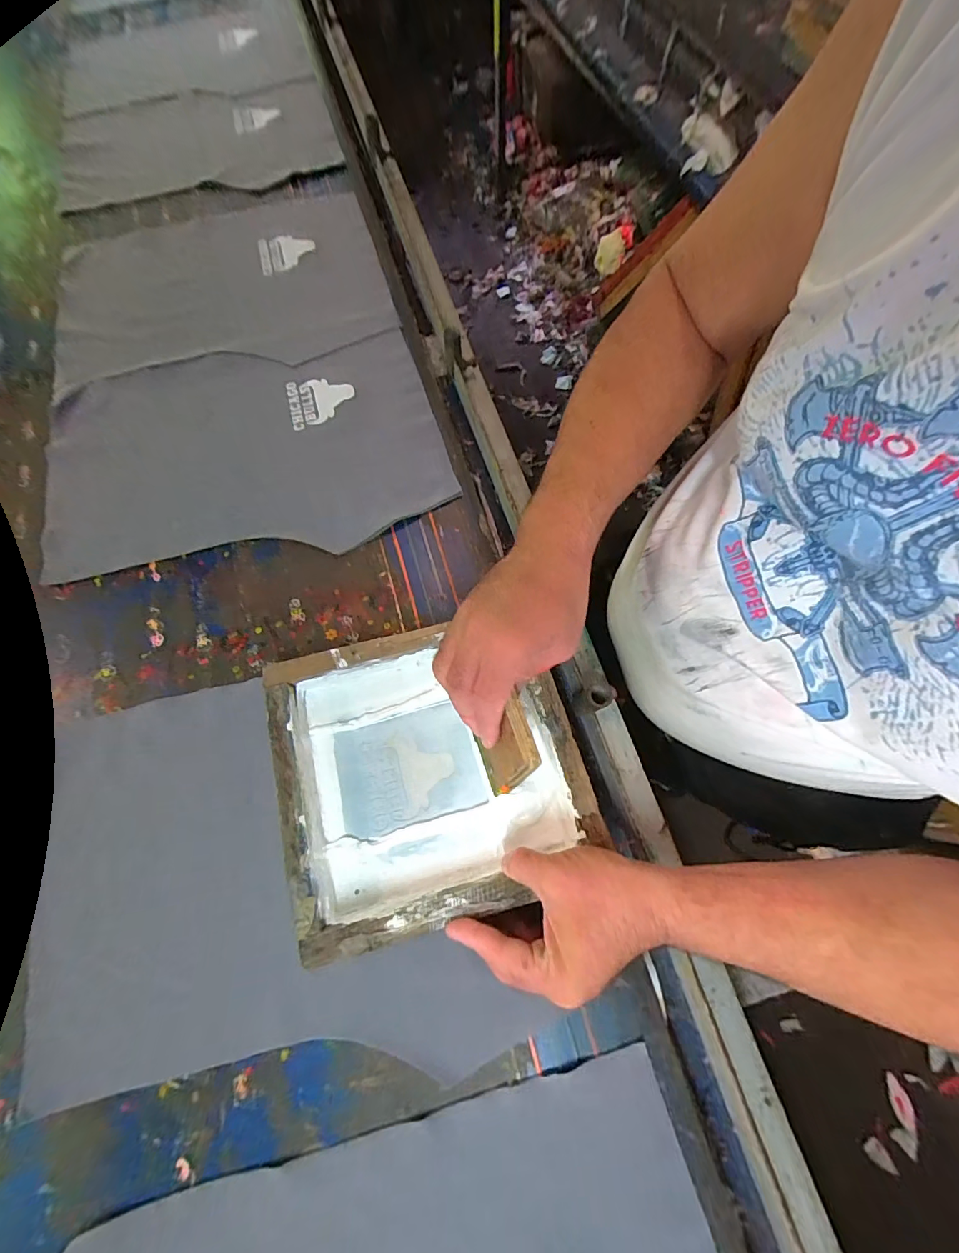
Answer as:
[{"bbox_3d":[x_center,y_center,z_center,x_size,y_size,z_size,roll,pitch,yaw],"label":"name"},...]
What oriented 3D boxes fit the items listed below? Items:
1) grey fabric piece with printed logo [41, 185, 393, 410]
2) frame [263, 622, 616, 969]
[{"bbox_3d":[-0.389,-0.514,0.683,0.472,0.019,0.375,-18,70,-4],"label":"grey fabric piece with printed logo"},{"bbox_3d":[-0.045,0.122,0.416,0.252,0.046,0.239,-16,70,-3],"label":"frame"}]

